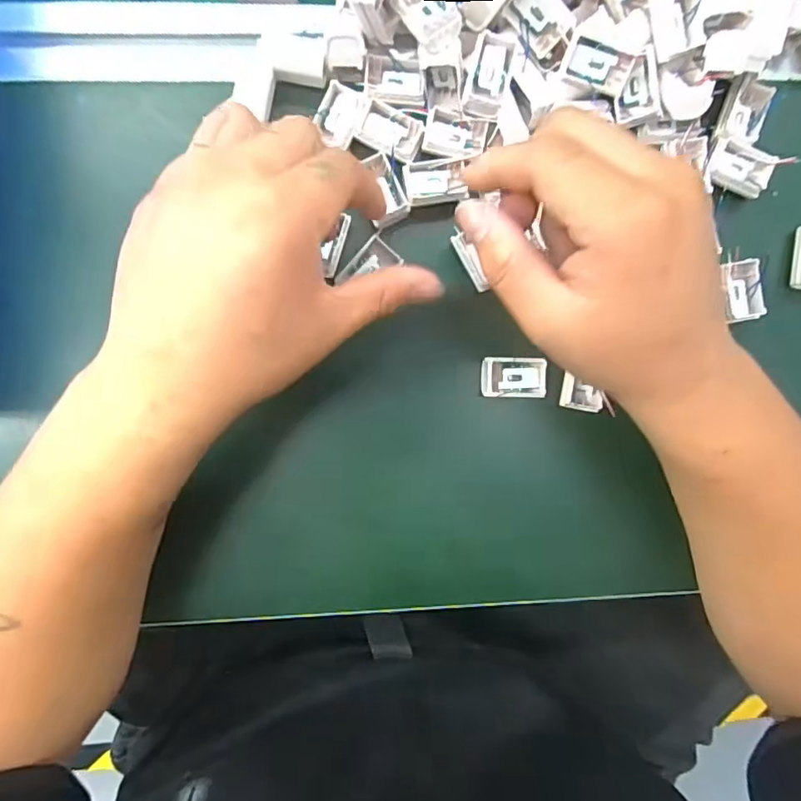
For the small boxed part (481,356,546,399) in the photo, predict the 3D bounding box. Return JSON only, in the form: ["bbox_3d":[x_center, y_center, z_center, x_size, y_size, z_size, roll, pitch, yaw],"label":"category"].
[{"bbox_3d":[0.063,-0.013,0.295,0.037,0.007,0.022,0,91,-4],"label":"small boxed part"}]

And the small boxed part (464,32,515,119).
[{"bbox_3d":[0.046,-0.166,0.271,0.018,0.015,0.036,11,104,-4],"label":"small boxed part"}]

